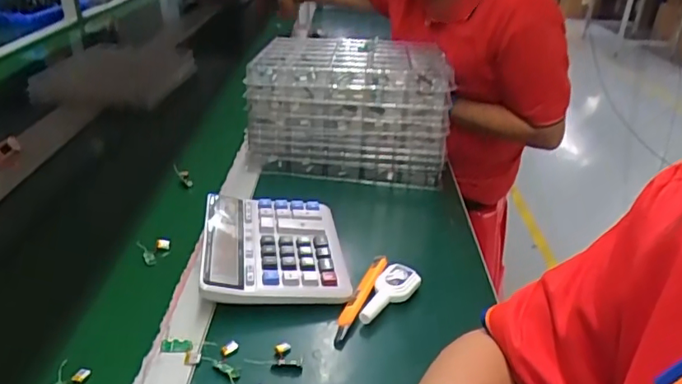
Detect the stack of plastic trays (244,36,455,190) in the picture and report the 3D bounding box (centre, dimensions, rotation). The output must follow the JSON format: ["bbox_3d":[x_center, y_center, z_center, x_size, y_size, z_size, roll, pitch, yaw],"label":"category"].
[{"bbox_3d":[0.011,-0.147,0.899,0.299,0.165,0.244,3,29,1],"label":"stack of plastic trays"}]

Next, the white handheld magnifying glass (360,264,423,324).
[{"bbox_3d":[0.049,0.111,0.578,0.038,0.029,0.085,19,33,27],"label":"white handheld magnifying glass"}]

